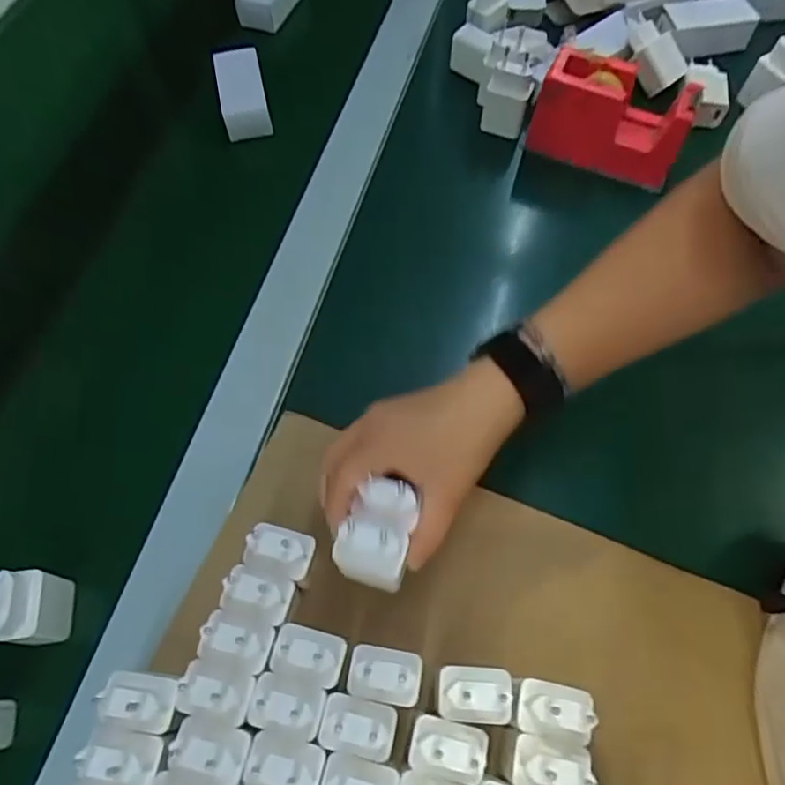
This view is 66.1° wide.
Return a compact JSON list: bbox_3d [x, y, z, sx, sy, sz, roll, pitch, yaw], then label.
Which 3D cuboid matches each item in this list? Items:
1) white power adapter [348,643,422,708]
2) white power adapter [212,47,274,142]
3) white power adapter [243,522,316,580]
[{"bbox_3d":[-0.004,0.150,0.321,0.039,0.032,0.027,9,65,4],"label":"white power adapter"},{"bbox_3d":[-0.150,-0.298,0.602,0.044,0.044,0.082,-12,65,-6],"label":"white power adapter"},{"bbox_3d":[-0.067,0.090,0.352,0.037,0.026,0.027,13,65,6],"label":"white power adapter"}]

